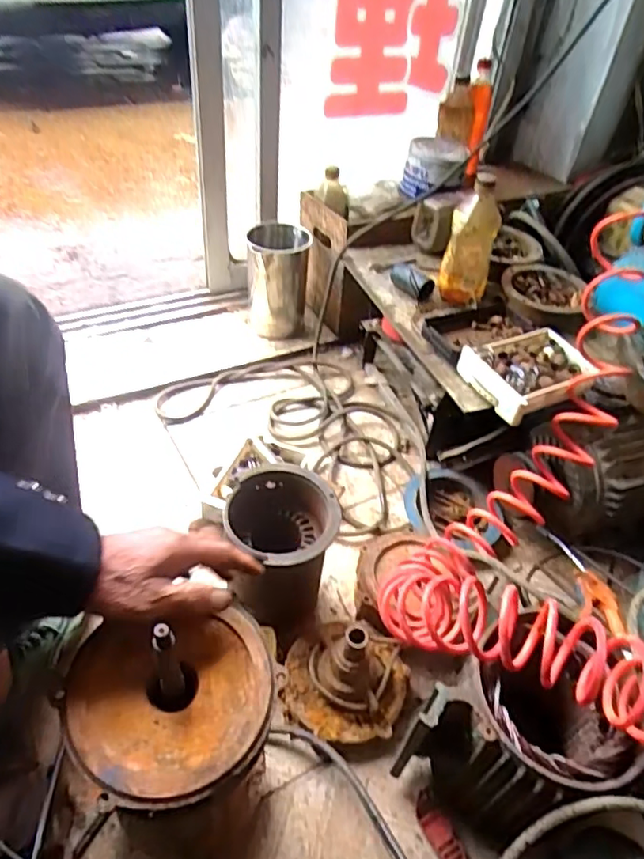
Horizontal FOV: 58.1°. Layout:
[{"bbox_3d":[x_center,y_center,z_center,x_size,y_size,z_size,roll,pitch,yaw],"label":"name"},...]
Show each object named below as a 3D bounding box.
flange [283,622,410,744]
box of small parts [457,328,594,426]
[{"bbox_3d":[0.029,0.295,0.701,0.142,0.130,0.132,3,45,-3],"label":"flange"},{"bbox_3d":[0.305,-0.080,0.859,0.173,0.046,0.133,-15,49,-21],"label":"box of small parts"}]

